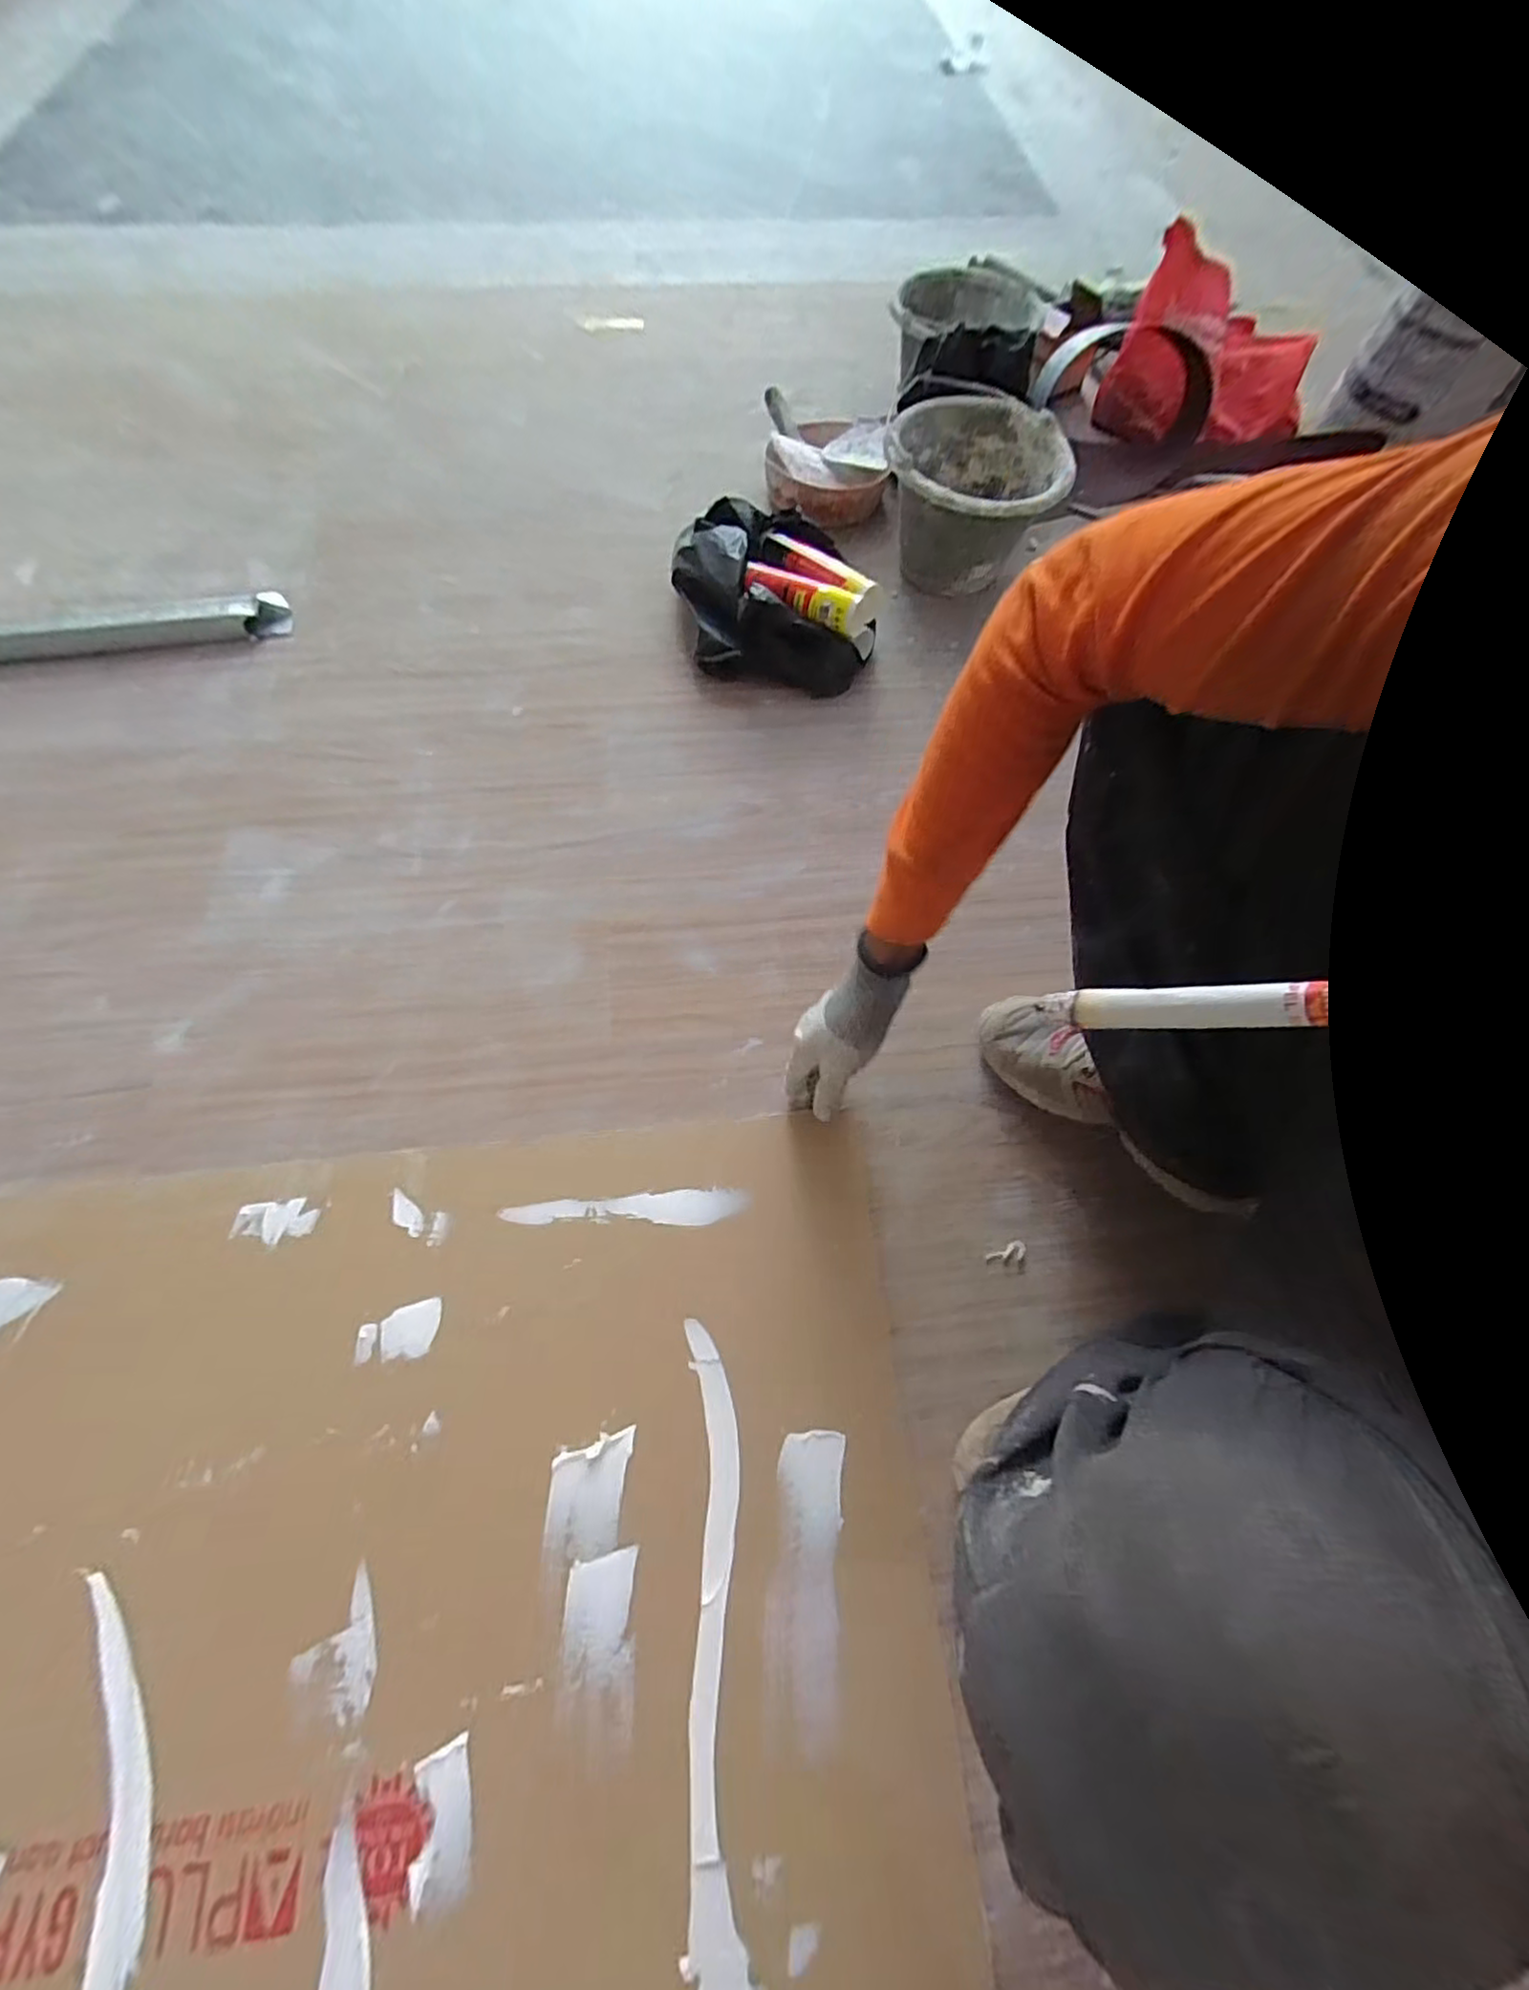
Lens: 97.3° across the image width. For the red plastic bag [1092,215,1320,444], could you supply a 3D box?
[{"bbox_3d":[0.741,-1.057,1.098,0.335,0.200,0.157,8,65,2],"label":"red plastic bag"}]

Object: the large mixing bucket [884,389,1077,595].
[{"bbox_3d":[0.290,-0.715,0.970,0.222,0.154,0.235,1,65,-2],"label":"large mixing bucket"}]

